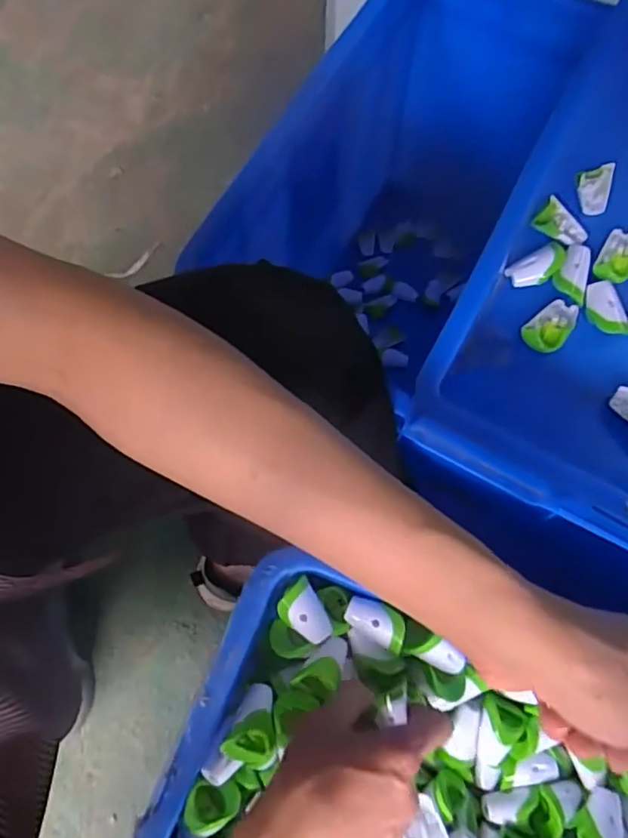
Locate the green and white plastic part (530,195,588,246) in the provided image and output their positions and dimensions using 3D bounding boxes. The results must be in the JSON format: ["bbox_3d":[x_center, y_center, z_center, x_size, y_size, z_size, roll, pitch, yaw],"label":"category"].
[{"bbox_3d":[0.202,-0.158,0.464,0.042,0.010,0.027,39,76,11],"label":"green and white plastic part"}]

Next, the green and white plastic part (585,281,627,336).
[{"bbox_3d":[0.225,-0.084,0.436,0.023,0.008,0.046,-25,75,-8],"label":"green and white plastic part"}]

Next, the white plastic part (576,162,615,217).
[{"bbox_3d":[0.233,-0.193,0.476,0.029,0.010,0.046,14,73,4],"label":"white plastic part"}]

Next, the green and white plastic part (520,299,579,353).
[{"bbox_3d":[0.182,-0.071,0.433,0.048,0.008,0.030,-43,78,-12],"label":"green and white plastic part"}]

